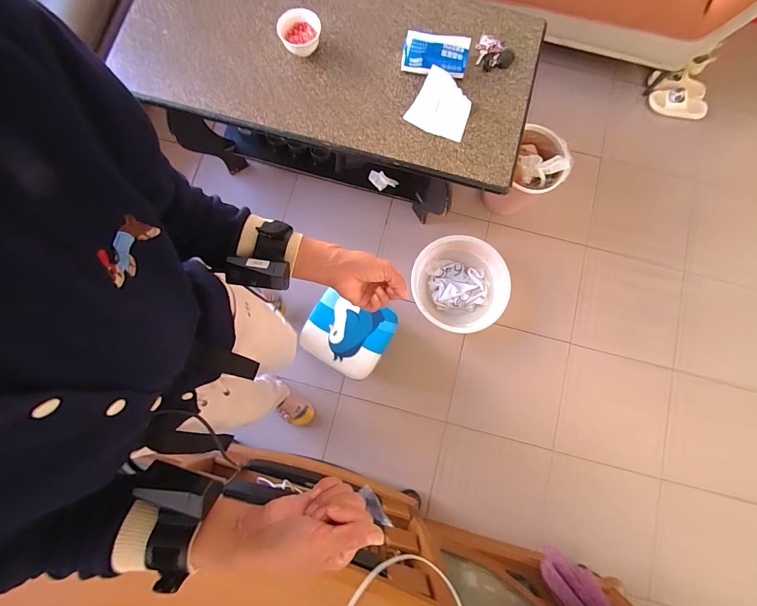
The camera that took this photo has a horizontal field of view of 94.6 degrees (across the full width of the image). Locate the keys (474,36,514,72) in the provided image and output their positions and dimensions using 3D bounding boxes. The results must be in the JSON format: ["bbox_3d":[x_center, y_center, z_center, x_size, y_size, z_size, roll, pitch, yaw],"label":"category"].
[{"bbox_3d":[0.332,-0.715,1.001,0.103,0.017,0.098,0,81,-2],"label":"keys"}]

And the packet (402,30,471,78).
[{"bbox_3d":[0.154,-0.671,0.947,0.170,0.088,0.059,10,80,0],"label":"packet"}]

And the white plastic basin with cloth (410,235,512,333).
[{"bbox_3d":[0.306,-0.063,1.313,0.351,0.121,0.347,0,78,0],"label":"white plastic basin with cloth"}]

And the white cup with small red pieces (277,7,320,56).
[{"bbox_3d":[-0.216,-0.746,0.970,0.110,0.069,0.110,0,81,-2],"label":"white cup with small red pieces"}]

